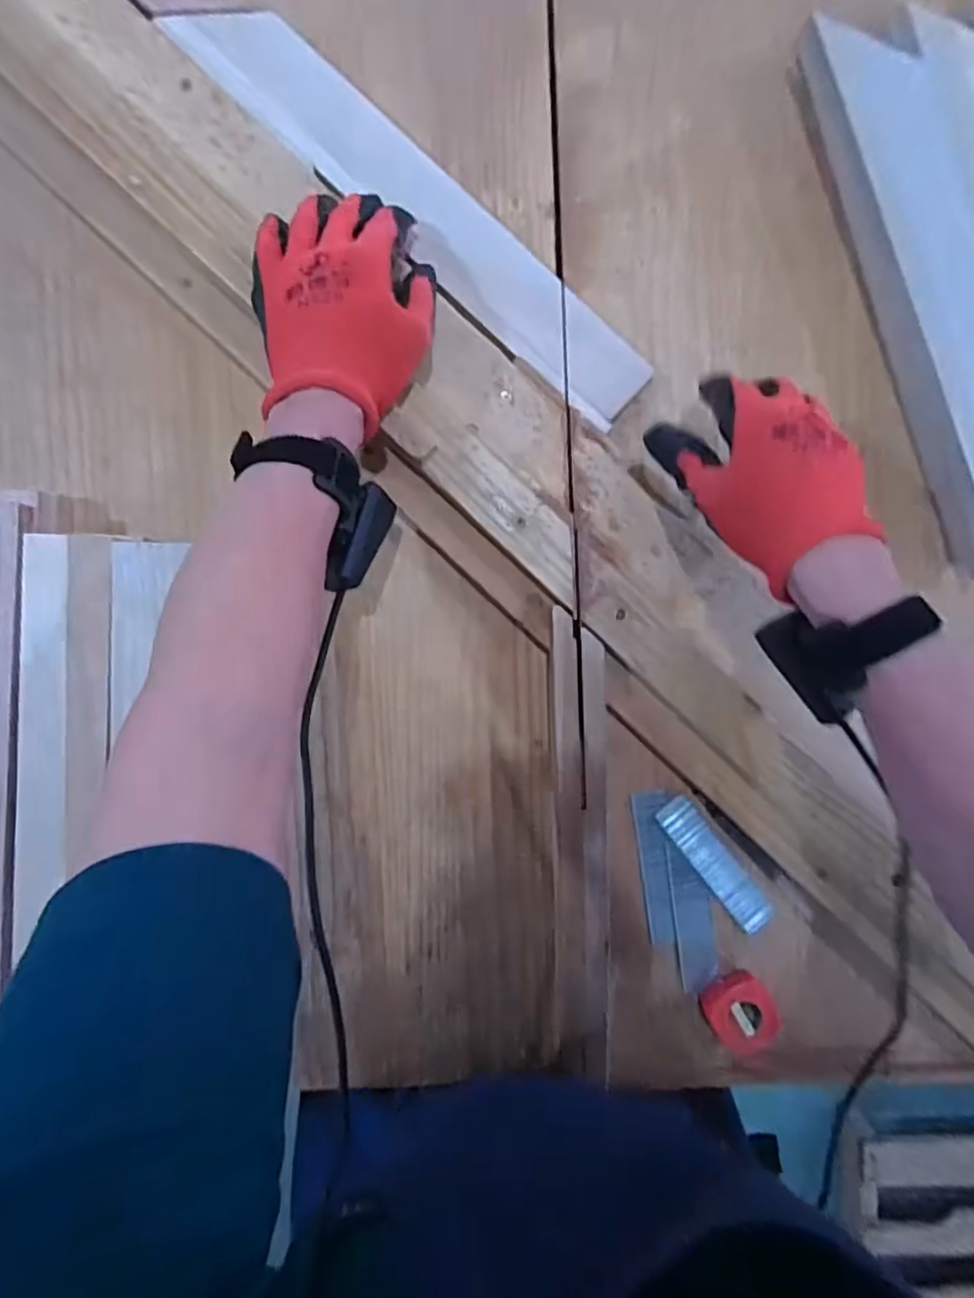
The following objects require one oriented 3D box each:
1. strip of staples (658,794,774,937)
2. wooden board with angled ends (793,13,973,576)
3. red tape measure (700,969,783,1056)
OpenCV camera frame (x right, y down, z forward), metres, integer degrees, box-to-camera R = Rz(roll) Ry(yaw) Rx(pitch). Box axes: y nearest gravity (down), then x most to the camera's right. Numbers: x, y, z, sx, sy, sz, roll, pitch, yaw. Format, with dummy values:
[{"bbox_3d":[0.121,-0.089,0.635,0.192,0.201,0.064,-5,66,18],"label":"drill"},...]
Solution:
[{"bbox_3d":[0.170,0.160,0.463,0.029,0.009,0.111,-38,87,9],"label":"strip of staples"},{"bbox_3d":[0.308,-0.241,0.424,0.068,0.037,0.371,-19,90,9],"label":"wooden board with angled ends"},{"bbox_3d":[0.185,0.265,0.452,0.045,0.018,0.047,-36,87,9],"label":"red tape measure"}]

